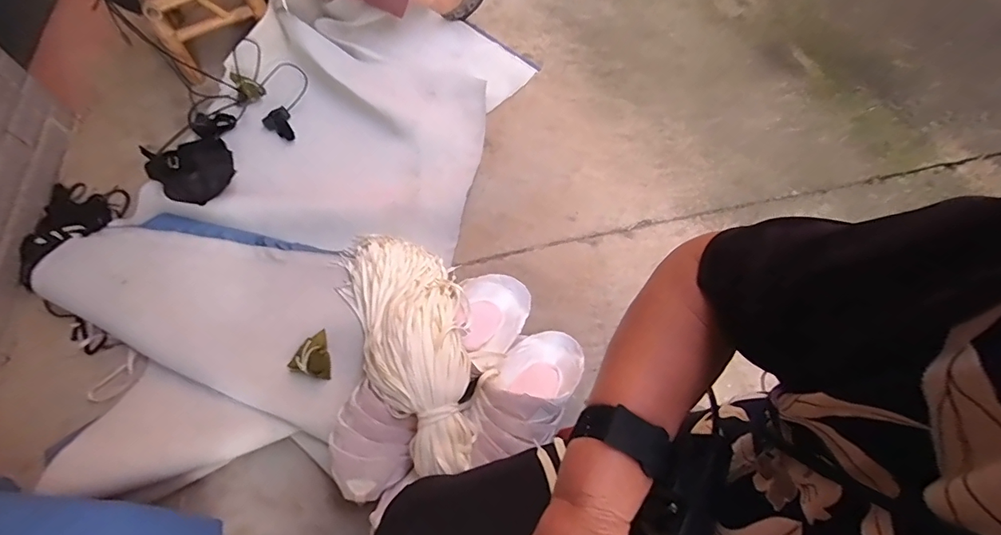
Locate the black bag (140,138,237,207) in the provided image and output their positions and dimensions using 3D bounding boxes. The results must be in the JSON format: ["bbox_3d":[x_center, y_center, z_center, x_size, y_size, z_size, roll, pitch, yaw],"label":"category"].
[{"bbox_3d":[-0.668,-0.208,1.008,0.156,0.141,0.068,-31,64,-14],"label":"black bag"}]

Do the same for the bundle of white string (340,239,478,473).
[{"bbox_3d":[-0.158,0.105,0.821,0.199,0.131,0.529,-17,39,-14],"label":"bundle of white string"}]

